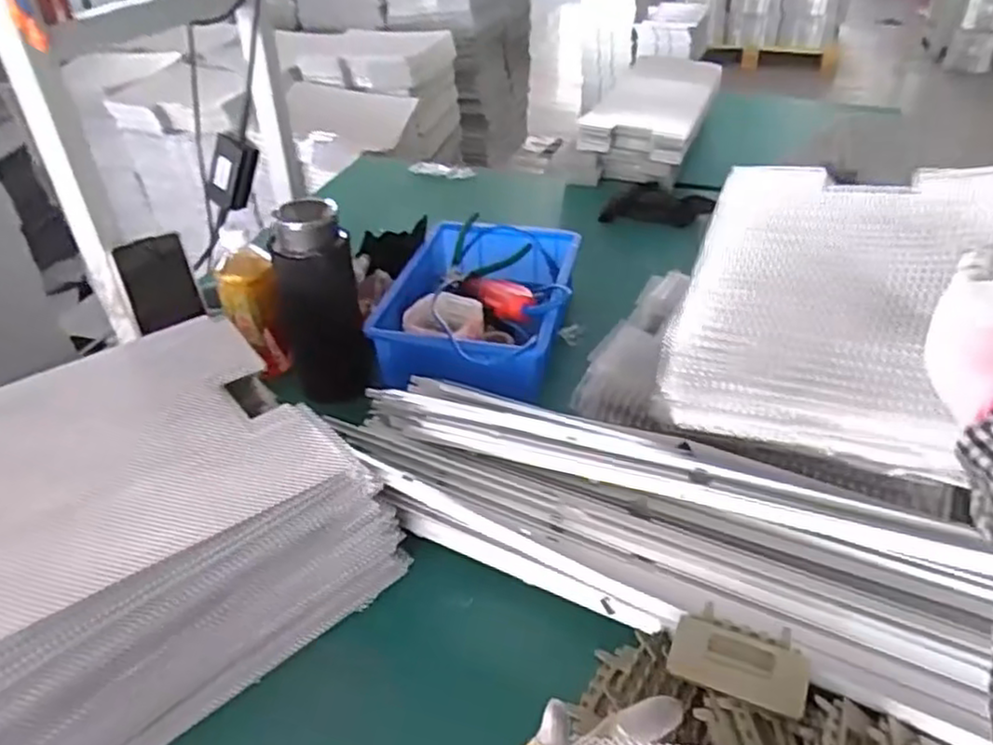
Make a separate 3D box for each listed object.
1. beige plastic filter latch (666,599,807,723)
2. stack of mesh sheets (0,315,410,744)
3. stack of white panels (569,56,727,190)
[{"bbox_3d":[0.161,0.189,0.469,0.083,0.015,0.050,14,41,19],"label":"beige plastic filter latch"},{"bbox_3d":[-0.293,0.133,0.536,0.357,0.188,0.244,-31,46,-32],"label":"stack of mesh sheets"},{"bbox_3d":[0.291,-0.493,1.358,0.205,0.094,0.475,12,40,17],"label":"stack of white panels"}]

